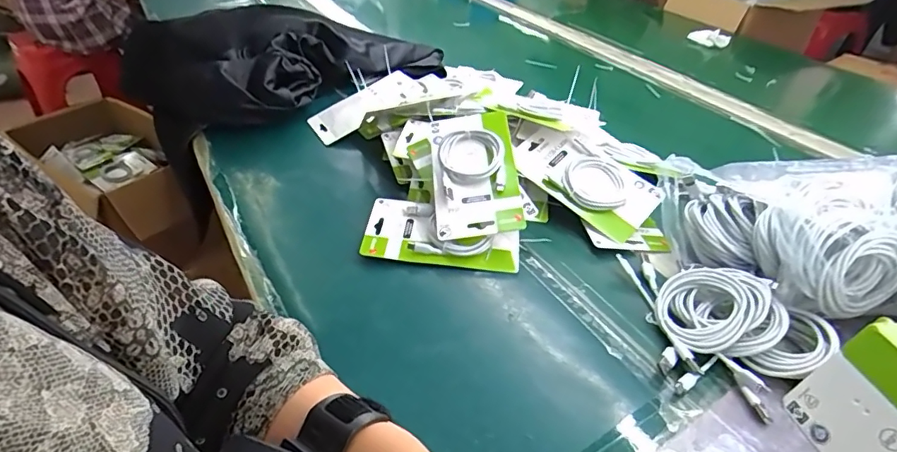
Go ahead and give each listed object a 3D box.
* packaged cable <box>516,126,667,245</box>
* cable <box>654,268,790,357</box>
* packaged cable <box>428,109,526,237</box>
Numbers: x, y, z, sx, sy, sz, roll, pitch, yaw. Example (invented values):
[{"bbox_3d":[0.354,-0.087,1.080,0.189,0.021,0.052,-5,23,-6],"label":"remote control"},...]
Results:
[{"bbox_3d":[0.171,-0.063,0.639,0.095,0.027,0.177,-43,70,-16],"label":"packaged cable"},{"bbox_3d":[0.261,0.086,0.494,0.106,0.034,0.094,-14,45,11],"label":"cable"},{"bbox_3d":[0.028,-0.070,0.613,0.097,0.024,0.183,-7,58,4],"label":"packaged cable"}]

